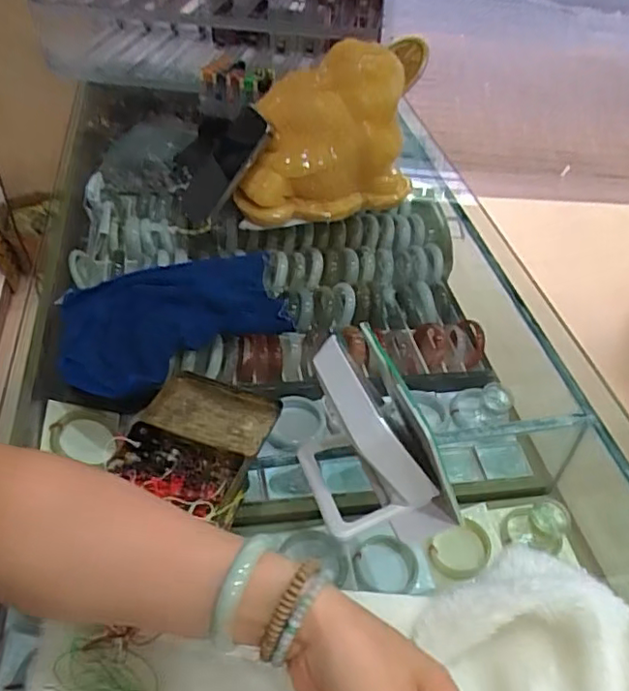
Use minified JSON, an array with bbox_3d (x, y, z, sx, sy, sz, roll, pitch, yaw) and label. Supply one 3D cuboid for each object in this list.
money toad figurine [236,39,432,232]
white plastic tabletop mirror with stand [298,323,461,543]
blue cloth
[{"bbox_3d":[0.022,-0.280,0.813,0.235,0.190,0.176,3,45,2],"label":"money toad figurine"},{"bbox_3d":[0.049,0.075,0.481,0.102,0.156,0.106,-13,46,-14],"label":"white plastic tabletop mirror with stand"},{"bbox_3d":[-0.157,-0.033,0.676,0.264,0.034,0.173,-26,49,-26],"label":"blue cloth"}]

